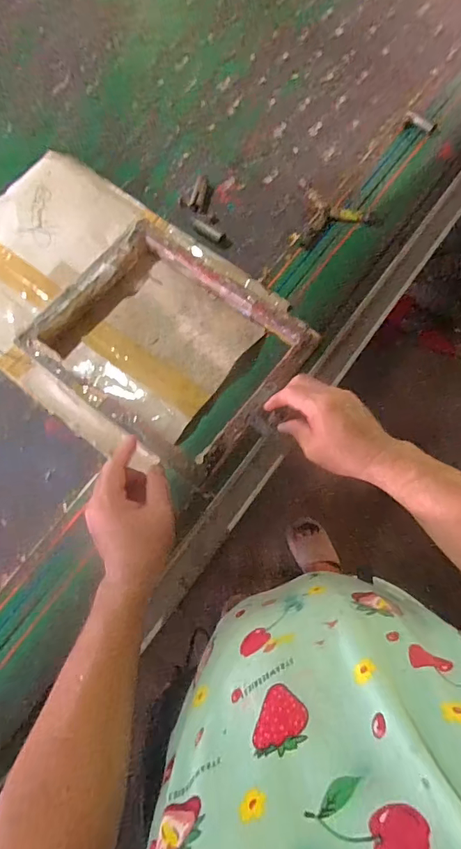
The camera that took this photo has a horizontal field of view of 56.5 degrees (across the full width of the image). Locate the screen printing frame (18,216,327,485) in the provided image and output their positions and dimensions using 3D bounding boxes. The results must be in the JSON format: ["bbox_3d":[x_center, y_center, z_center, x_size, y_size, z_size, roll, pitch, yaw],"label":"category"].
[{"bbox_3d":[-0.077,-0.117,0.601,0.347,0.038,0.294,35,75,12],"label":"screen printing frame"}]

